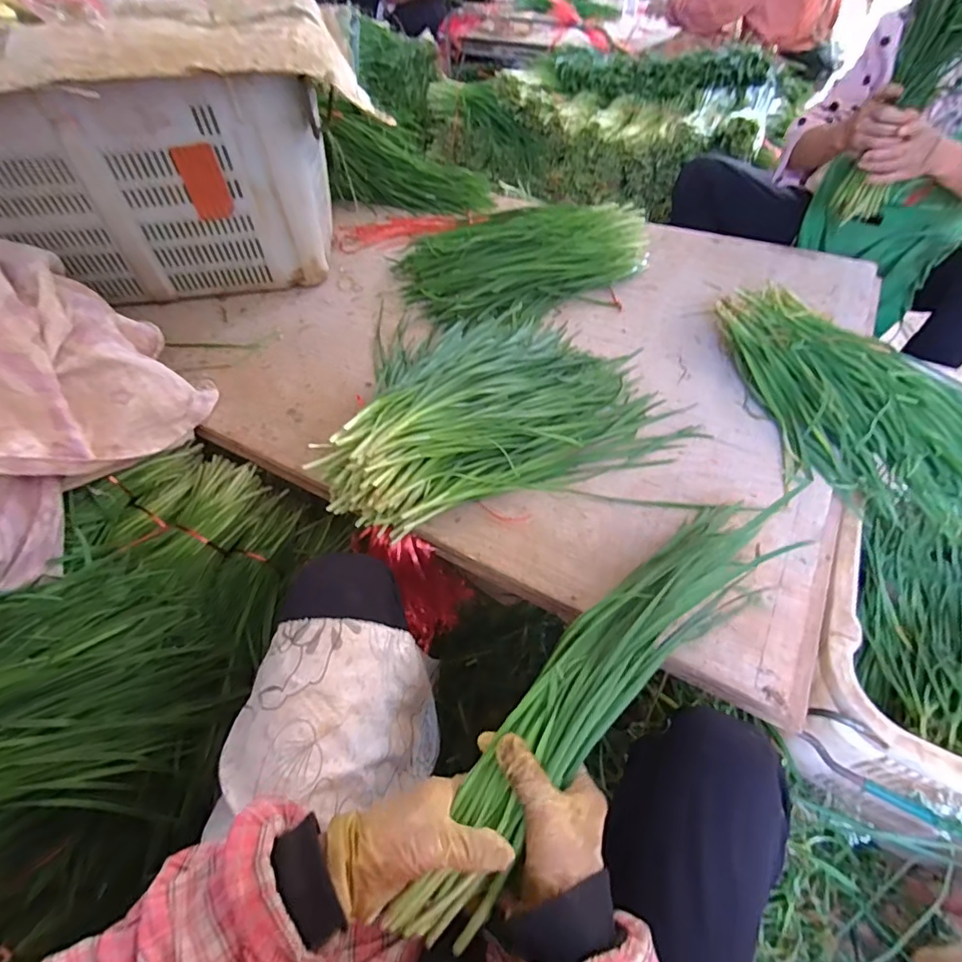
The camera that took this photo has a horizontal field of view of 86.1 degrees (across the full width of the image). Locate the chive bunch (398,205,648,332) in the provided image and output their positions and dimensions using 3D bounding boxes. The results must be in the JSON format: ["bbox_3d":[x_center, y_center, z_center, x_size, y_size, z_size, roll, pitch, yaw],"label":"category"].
[{"bbox_3d":[0.059,-0.433,0.963,0.429,0.087,0.337,-29,55,-23],"label":"chive bunch"}]

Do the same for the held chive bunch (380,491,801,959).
[{"bbox_3d":[0.128,0.149,0.449,0.493,0.081,0.090,-36,58,-28],"label":"held chive bunch"}]

